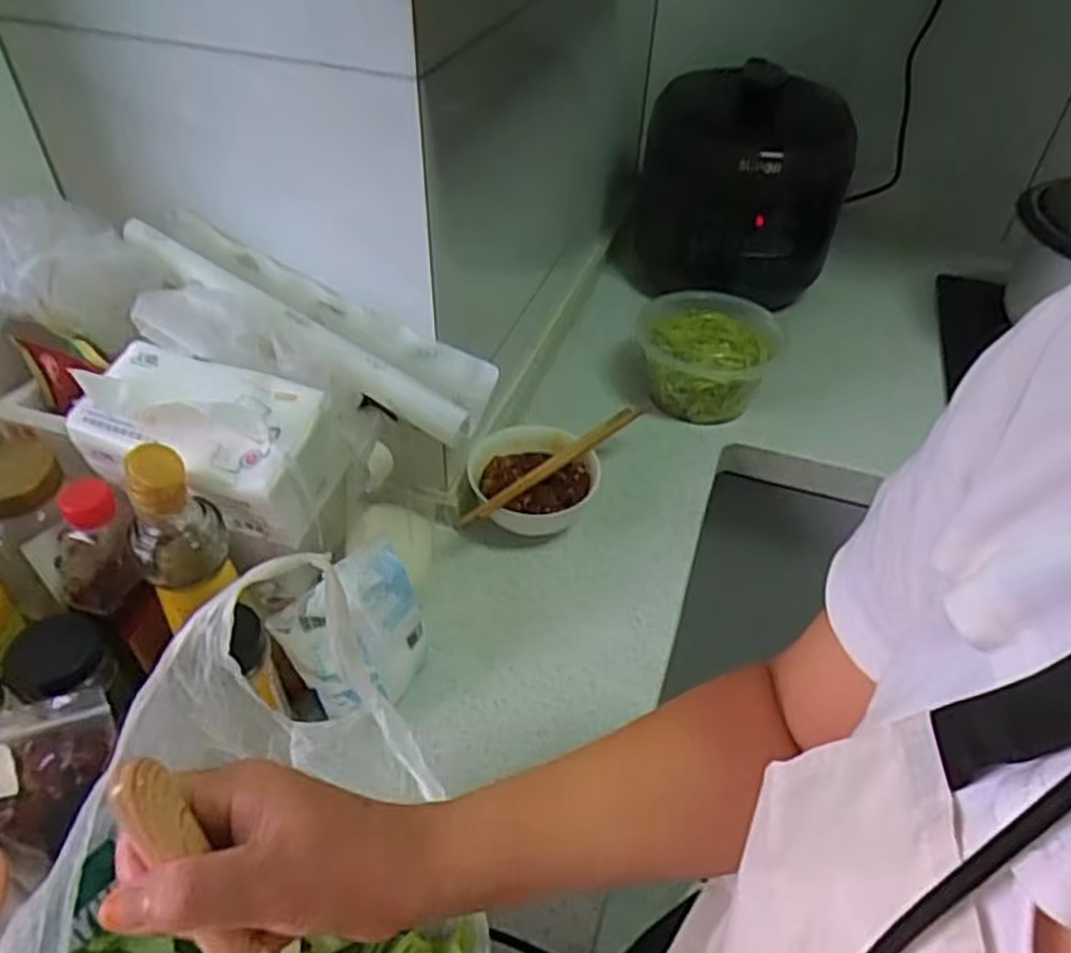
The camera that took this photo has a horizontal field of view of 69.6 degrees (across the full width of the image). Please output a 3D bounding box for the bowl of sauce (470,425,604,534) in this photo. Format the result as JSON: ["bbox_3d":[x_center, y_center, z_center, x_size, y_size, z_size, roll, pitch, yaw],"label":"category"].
[{"bbox_3d":[0.002,0.015,0.764,0.120,0.064,0.124,3,44,-3],"label":"bowl of sauce"}]

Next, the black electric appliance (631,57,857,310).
[{"bbox_3d":[0.267,-0.377,1.018,0.205,0.257,0.222,1,43,-1],"label":"black electric appliance"}]

